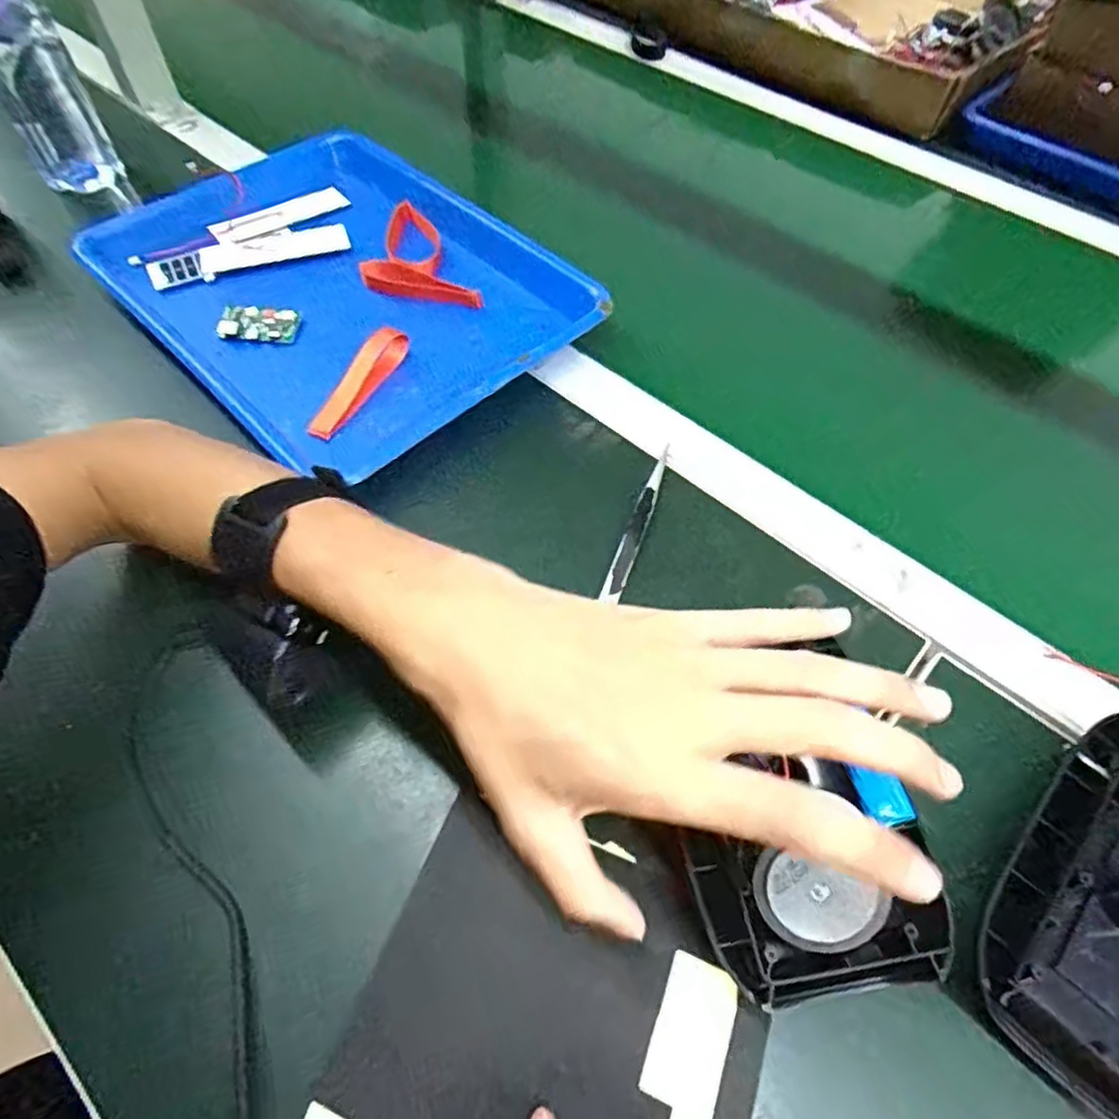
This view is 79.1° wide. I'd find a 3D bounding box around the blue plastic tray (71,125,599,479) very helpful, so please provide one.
[{"bbox_3d":[-0.162,-0.204,0.473,0.272,0.044,0.242,39,65,21],"label":"blue plastic tray"}]

